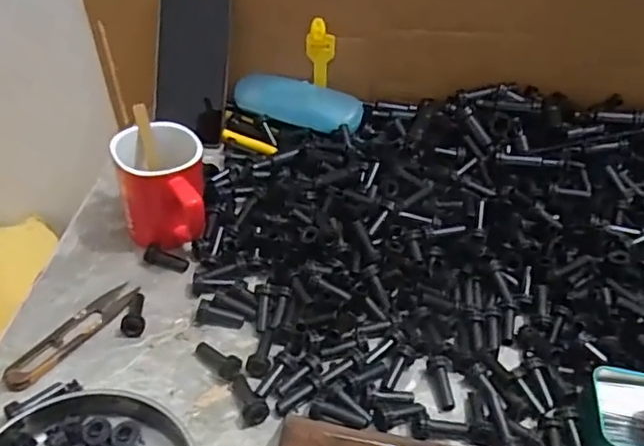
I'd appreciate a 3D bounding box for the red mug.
[{"bbox_3d":[-0.140,-0.029,0.518,0.074,0.078,0.099,-4,42,-9],"label":"red mug"}]

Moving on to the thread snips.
[{"bbox_3d":[-0.191,0.084,0.456,0.029,0.014,0.116,25,45,21],"label":"thread snips"}]

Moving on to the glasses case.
[{"bbox_3d":[-0.026,-0.132,0.663,0.148,0.031,0.062,21,43,17],"label":"glasses case"}]

